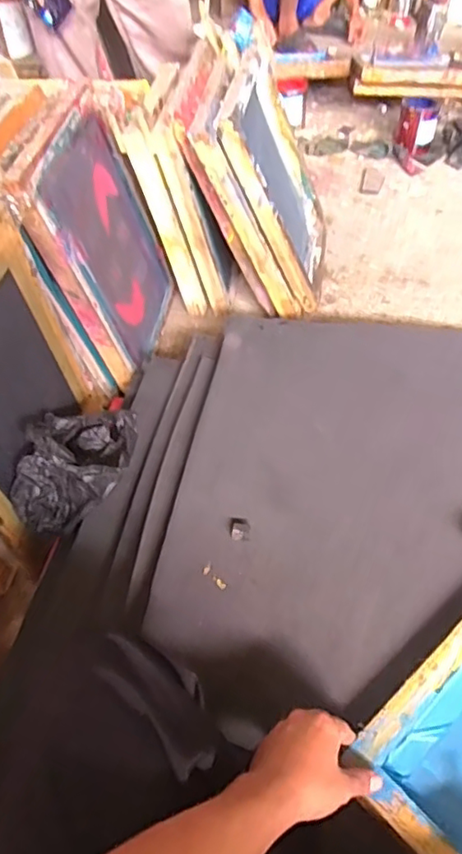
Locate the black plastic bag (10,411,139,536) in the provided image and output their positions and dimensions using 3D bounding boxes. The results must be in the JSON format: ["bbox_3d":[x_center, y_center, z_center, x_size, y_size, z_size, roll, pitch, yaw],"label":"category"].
[{"bbox_3d":[-0.226,0.047,0.872,0.143,0.110,0.200,13,53,14],"label":"black plastic bag"}]

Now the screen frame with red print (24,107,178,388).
[{"bbox_3d":[-0.226,-0.332,1.120,0.029,0.431,0.348,-2,52,19],"label":"screen frame with red print"}]

